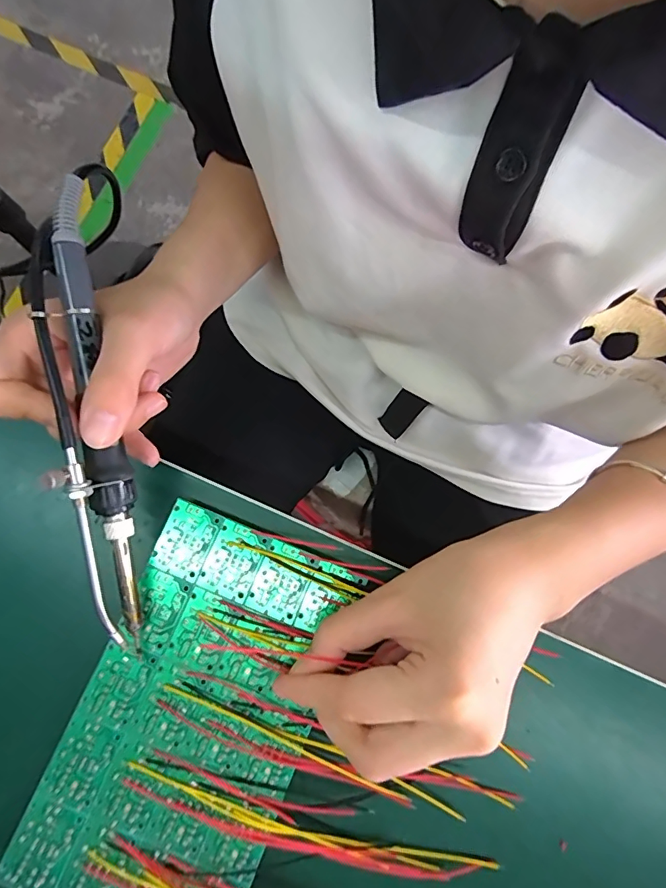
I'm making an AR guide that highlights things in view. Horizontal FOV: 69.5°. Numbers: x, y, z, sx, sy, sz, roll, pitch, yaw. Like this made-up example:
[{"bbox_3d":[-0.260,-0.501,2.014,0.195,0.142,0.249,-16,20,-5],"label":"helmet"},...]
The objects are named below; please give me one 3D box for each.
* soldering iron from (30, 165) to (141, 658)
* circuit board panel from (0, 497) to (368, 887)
[{"bbox_3d":[-0.101,-0.015,0.208,0.029,0.032,0.209,-7,92,-2],"label":"soldering iron"},{"bbox_3d":[-0.065,0.125,0.224,0.100,0.017,0.170,22,80,3],"label":"circuit board panel"}]

